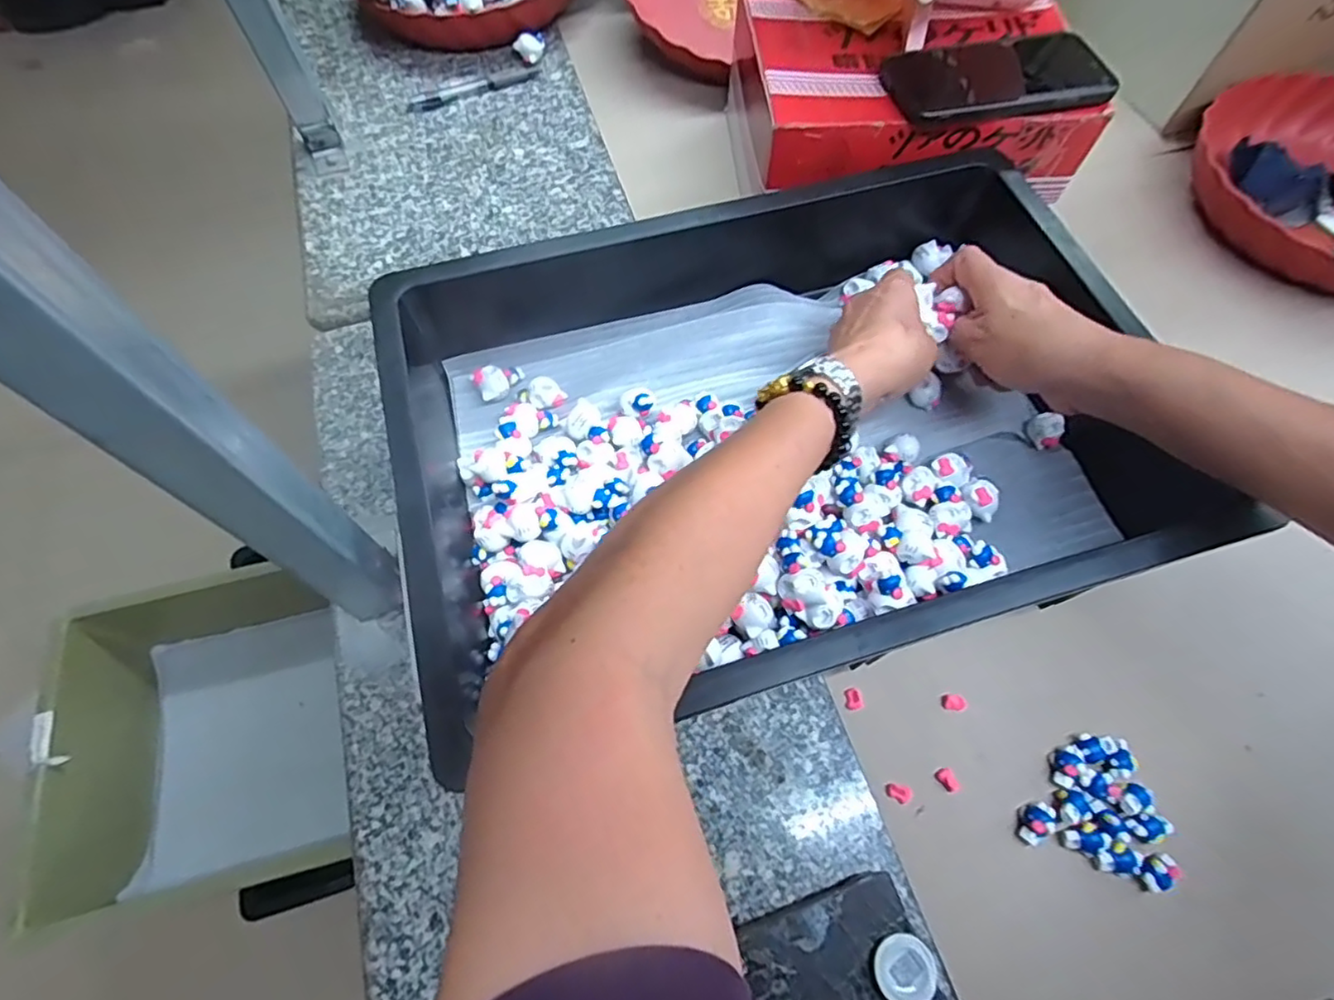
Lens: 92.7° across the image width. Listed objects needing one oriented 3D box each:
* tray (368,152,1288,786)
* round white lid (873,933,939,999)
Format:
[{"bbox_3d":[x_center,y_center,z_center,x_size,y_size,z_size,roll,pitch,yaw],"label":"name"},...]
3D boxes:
[{"bbox_3d":[0.082,-0.073,0.423,0.487,0.094,0.360,-18,66,-9],"label":"tray"},{"bbox_3d":[0.114,0.225,0.304,0.028,0.005,0.028,0,64,0],"label":"round white lid"}]

